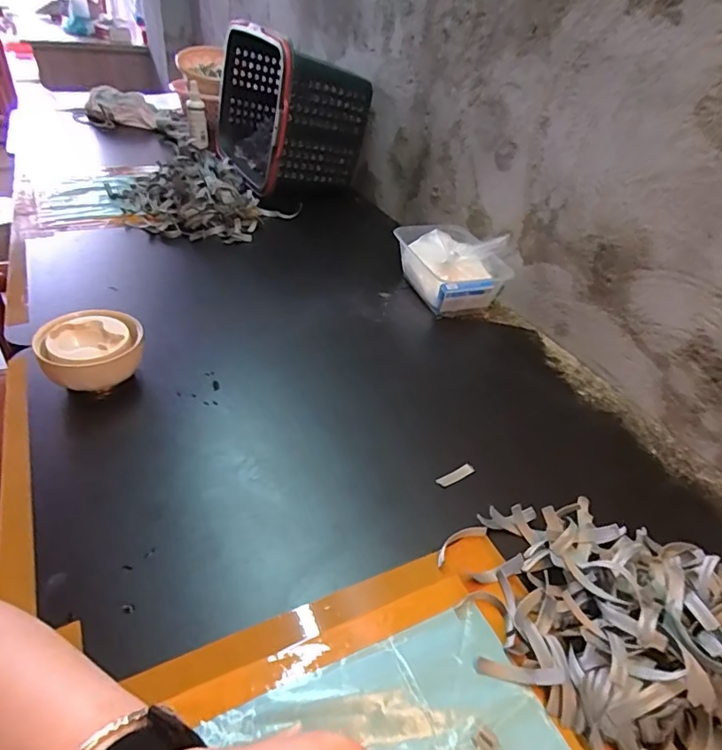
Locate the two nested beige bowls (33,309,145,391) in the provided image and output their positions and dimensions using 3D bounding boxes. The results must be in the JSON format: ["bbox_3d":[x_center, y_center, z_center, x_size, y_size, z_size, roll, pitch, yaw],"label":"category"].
[{"bbox_3d":[-0.262,-0.018,0.500,0.090,0.058,0.089,4,37,-3],"label":"two nested beige bowls"}]

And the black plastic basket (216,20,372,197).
[{"bbox_3d":[-0.171,-0.561,1.048,0.215,0.239,0.464,-11,40,-21],"label":"black plastic basket"}]

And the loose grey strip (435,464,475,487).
[{"bbox_3d":[0.083,0.087,0.442,0.038,0.004,0.010,-18,43,-28],"label":"loose grey strip"}]

